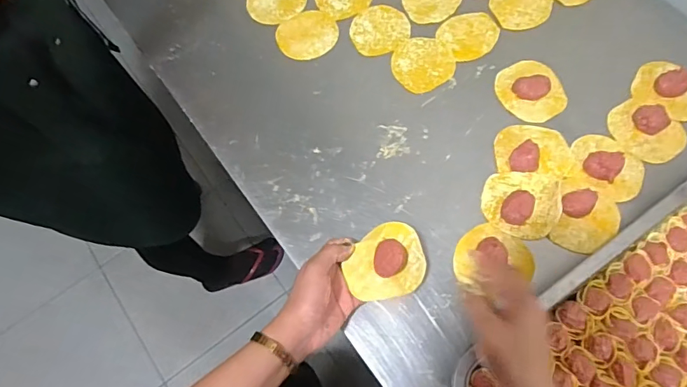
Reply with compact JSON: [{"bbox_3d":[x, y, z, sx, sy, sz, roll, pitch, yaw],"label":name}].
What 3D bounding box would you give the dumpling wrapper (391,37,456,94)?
[{"bbox_3d":[0.103,-0.172,0.604,0.079,0.004,0.078,-1,70,3],"label":"dumpling wrapper"}]

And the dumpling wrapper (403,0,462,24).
[{"bbox_3d":[0.124,-0.271,0.643,0.083,0.004,0.069,-32,72,-9],"label":"dumpling wrapper"}]

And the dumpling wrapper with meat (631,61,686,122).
[{"bbox_3d":[0.406,-0.129,0.569,0.083,0.025,0.079,26,73,12],"label":"dumpling wrapper with meat"}]

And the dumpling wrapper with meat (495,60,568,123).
[{"bbox_3d":[0.236,-0.130,0.576,0.073,0.015,0.082,-25,71,-6],"label":"dumpling wrapper with meat"}]

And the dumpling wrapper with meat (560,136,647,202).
[{"bbox_3d":[0.304,-0.026,0.531,0.081,0.018,0.090,21,72,10],"label":"dumpling wrapper with meat"}]

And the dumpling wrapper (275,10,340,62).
[{"bbox_3d":[-0.048,-0.217,0.630,0.082,0.004,0.072,-31,74,-10],"label":"dumpling wrapper"}]

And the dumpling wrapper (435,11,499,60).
[{"bbox_3d":[0.169,-0.214,0.616,0.077,0.004,0.069,-32,72,-9],"label":"dumpling wrapper"}]

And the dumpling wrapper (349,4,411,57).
[{"bbox_3d":[0.048,-0.224,0.628,0.081,0.004,0.076,-1,70,3],"label":"dumpling wrapper"}]

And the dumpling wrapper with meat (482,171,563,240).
[{"bbox_3d":[0.203,0.009,0.524,0.081,0.018,0.079,11,71,7],"label":"dumpling wrapper with meat"}]

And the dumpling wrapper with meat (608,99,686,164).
[{"bbox_3d":[0.363,-0.075,0.549,0.070,0.017,0.085,-43,74,-12],"label":"dumpling wrapper with meat"}]

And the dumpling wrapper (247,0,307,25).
[{"bbox_3d":[-0.095,-0.274,0.654,0.081,0.004,0.076,-1,70,3],"label":"dumpling wrapper"}]

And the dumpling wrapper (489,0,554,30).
[{"bbox_3d":[0.244,-0.258,0.632,0.083,0.005,0.074,-22,70,-5],"label":"dumpling wrapper"}]

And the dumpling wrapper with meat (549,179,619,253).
[{"bbox_3d":[0.276,0.025,0.514,0.070,0.026,0.081,18,72,9],"label":"dumpling wrapper with meat"}]

